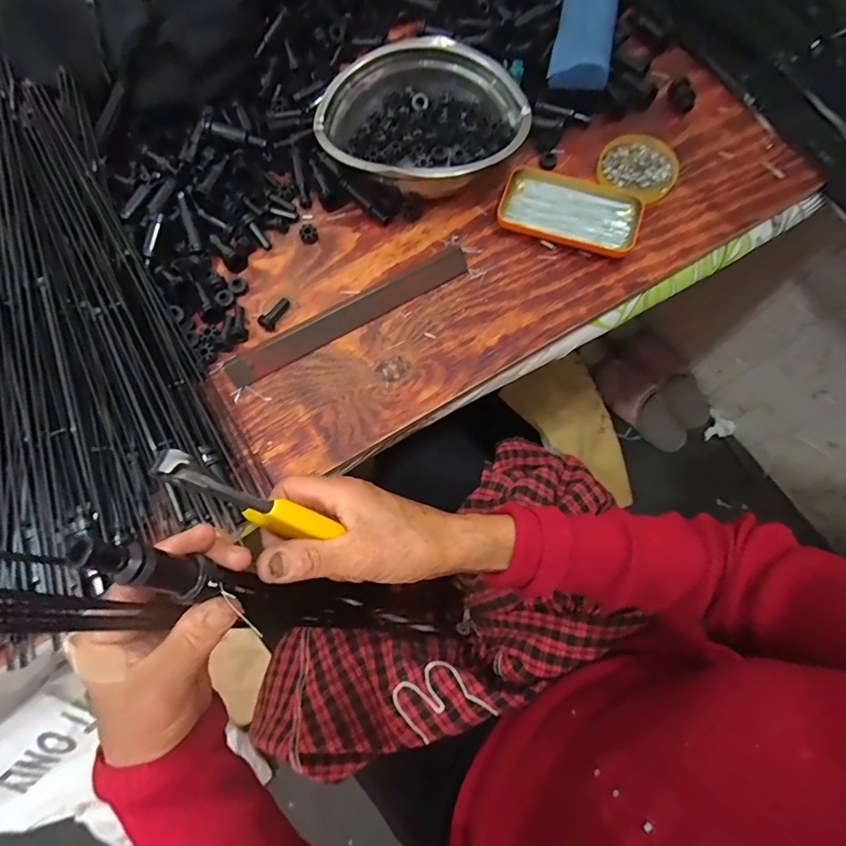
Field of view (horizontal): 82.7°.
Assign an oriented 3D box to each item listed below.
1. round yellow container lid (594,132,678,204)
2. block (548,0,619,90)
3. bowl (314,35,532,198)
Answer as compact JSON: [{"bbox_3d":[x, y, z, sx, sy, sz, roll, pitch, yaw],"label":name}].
[{"bbox_3d":[0.231,-0.277,0.517,0.083,0.015,0.082,0,72,1],"label":"round yellow container lid"},{"bbox_3d":[0.180,-0.442,0.528,0.058,0.031,0.179,11,73,5],"label":"block"},{"bbox_3d":[0.001,-0.311,0.502,0.194,0.085,0.180,0,72,1],"label":"bowl"}]

